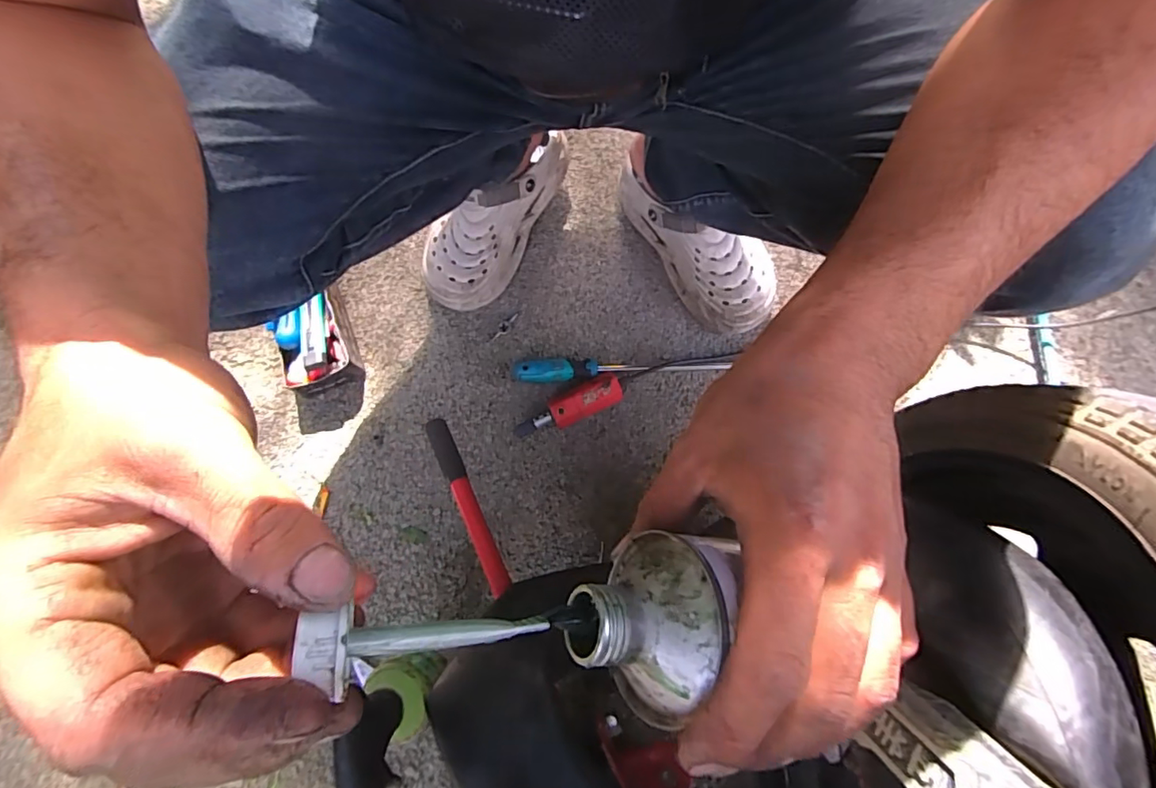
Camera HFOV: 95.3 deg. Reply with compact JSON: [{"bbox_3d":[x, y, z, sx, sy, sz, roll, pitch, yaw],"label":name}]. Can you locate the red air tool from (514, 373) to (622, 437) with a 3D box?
[{"bbox_3d":[-0.007,0.016,0.639,0.123,0.047,0.039,-23,73,-6],"label":"red air tool"}]

